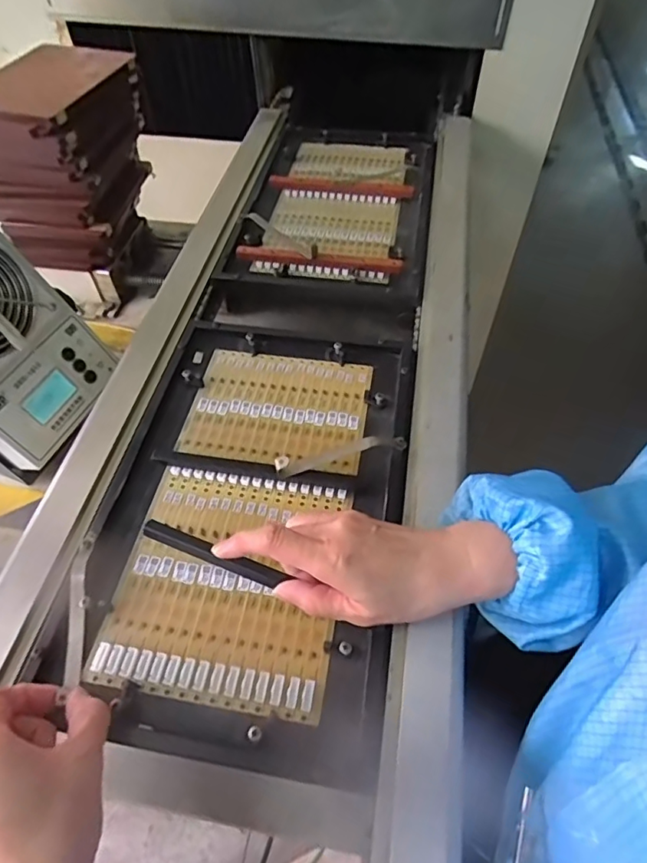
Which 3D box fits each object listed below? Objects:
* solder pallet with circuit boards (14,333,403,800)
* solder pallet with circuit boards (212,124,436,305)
[{"bbox_3d":[-0.053,0.045,0.415,0.230,0.028,0.363,7,54,5],"label":"solder pallet with circuit boards"},{"bbox_3d":[0.024,-0.307,0.669,0.222,0.022,0.374,8,54,6],"label":"solder pallet with circuit boards"}]

